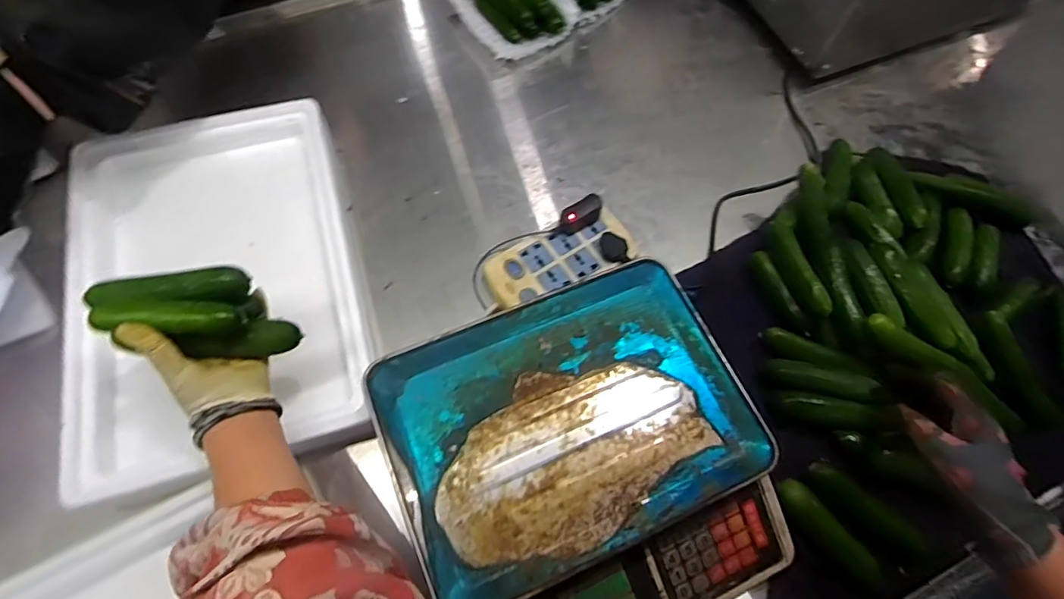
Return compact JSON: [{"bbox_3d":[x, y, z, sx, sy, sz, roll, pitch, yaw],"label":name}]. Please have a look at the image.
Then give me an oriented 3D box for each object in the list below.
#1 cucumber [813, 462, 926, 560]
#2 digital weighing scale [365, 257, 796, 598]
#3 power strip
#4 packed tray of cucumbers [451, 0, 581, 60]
[{"bbox_3d":[0.344,0.218,0.560,0.119,0.035,0.028,41,70,14],"label":"cucumber"},{"bbox_3d":[0.050,0.161,0.519,0.318,0.093,0.323,-22,69,-12],"label":"digital weighing scale"},{"bbox_3d":[0.035,-0.045,0.666,0.199,0.036,0.094,-25,69,-13],"label":"power strip"},{"bbox_3d":[-0.026,-0.453,0.824,0.155,0.063,0.139,-28,70,-15],"label":"packed tray of cucumbers"}]

